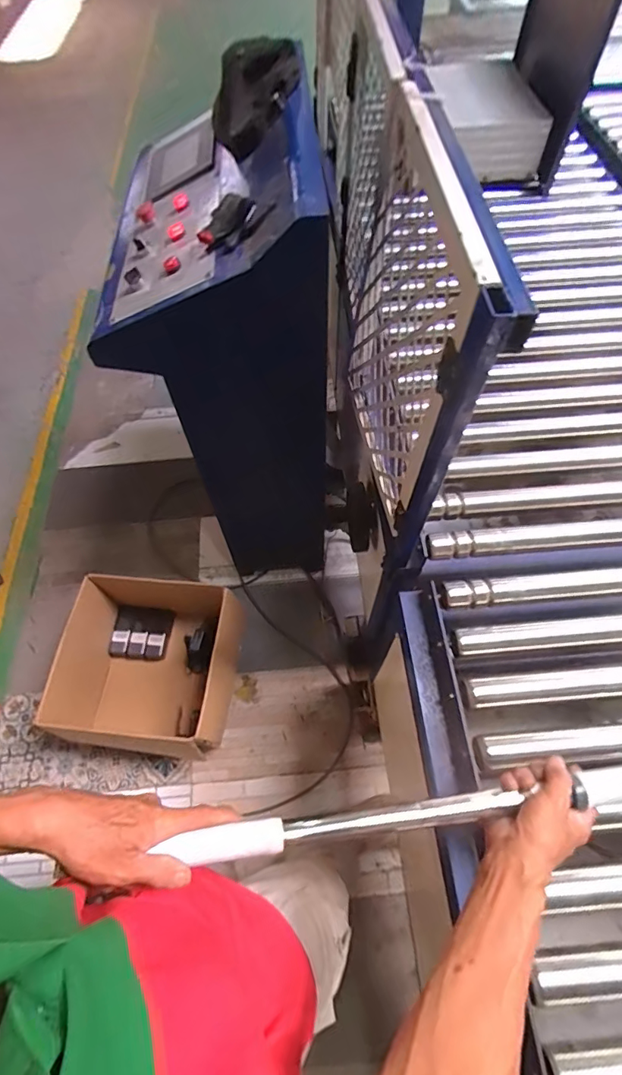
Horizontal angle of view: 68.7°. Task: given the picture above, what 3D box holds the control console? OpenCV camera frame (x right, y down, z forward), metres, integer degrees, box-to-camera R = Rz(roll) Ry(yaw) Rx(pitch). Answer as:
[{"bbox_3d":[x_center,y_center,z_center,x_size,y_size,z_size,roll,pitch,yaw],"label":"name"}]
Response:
[{"bbox_3d":[-0.176,-0.424,1.266,0.411,1.159,0.633,-5,62,-1],"label":"control console"}]

